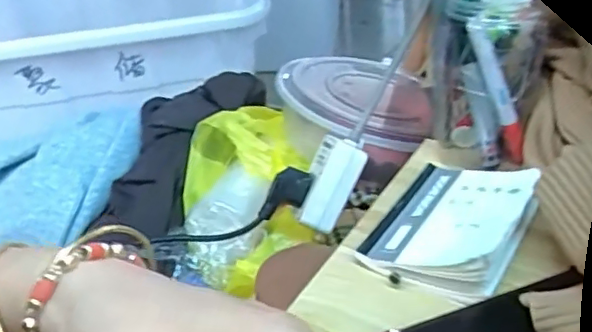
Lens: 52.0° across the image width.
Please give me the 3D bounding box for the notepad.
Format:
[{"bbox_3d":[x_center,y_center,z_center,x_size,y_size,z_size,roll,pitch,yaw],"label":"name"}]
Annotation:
[{"bbox_3d":[0.121,0.042,0.469,0.103,0.035,0.140,16,37,28],"label":"notepad"}]

